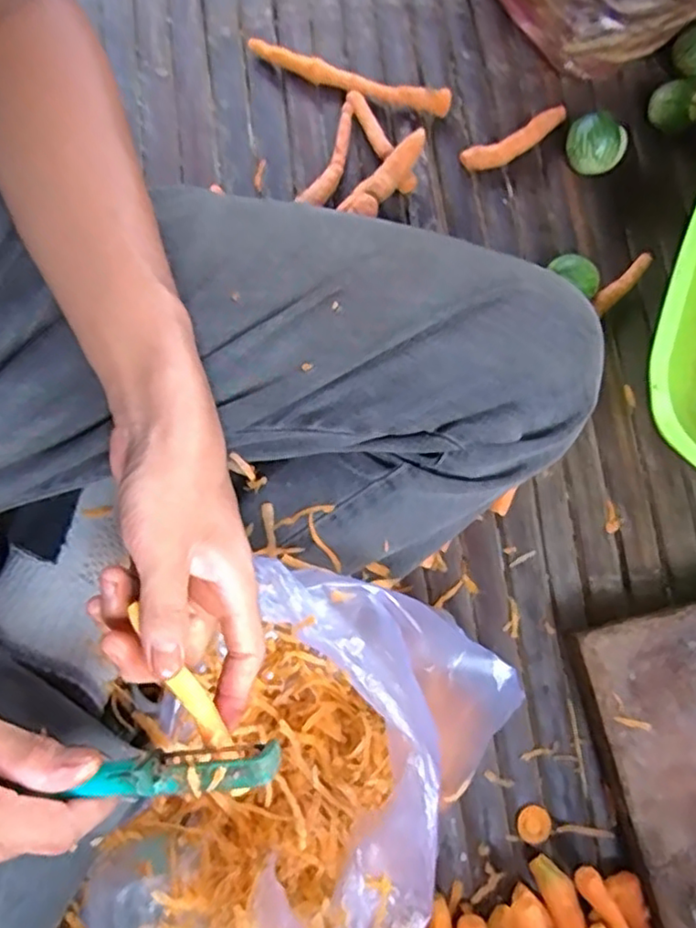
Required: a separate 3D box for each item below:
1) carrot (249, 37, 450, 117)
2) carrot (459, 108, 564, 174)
[{"bbox_3d":[-0.001,-0.318,0.547,0.177,0.023,0.016,22,76,5],"label":"carrot"},{"bbox_3d":[0.134,-0.259,0.535,0.087,0.016,0.023,-28,78,-8],"label":"carrot"}]

